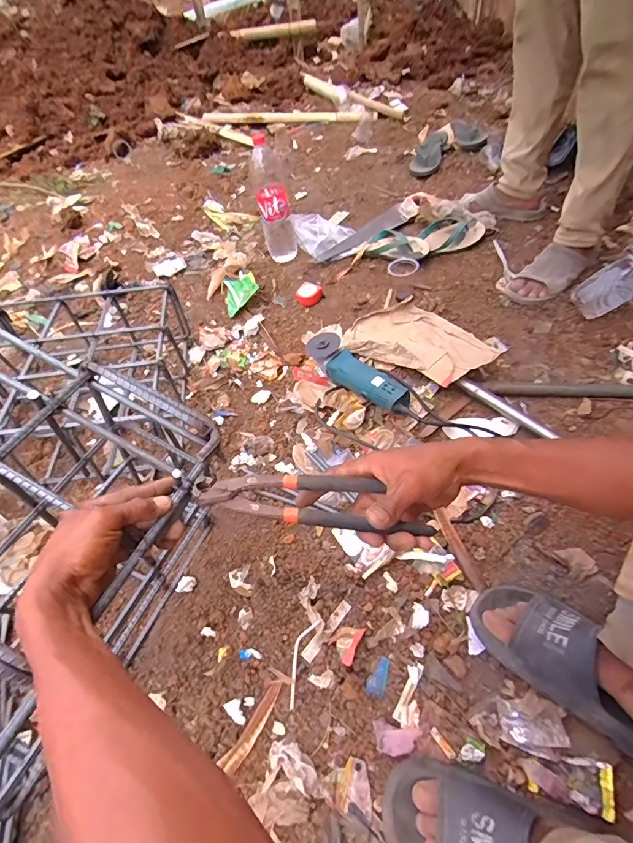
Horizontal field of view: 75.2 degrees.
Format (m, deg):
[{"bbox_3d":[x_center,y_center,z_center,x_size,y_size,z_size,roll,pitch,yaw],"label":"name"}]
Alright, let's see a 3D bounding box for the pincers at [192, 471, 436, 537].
[{"bbox_3d":[-0.004,0.073,0.388,0.221,0.013,0.049,10,57,8],"label":"pincers"}]

